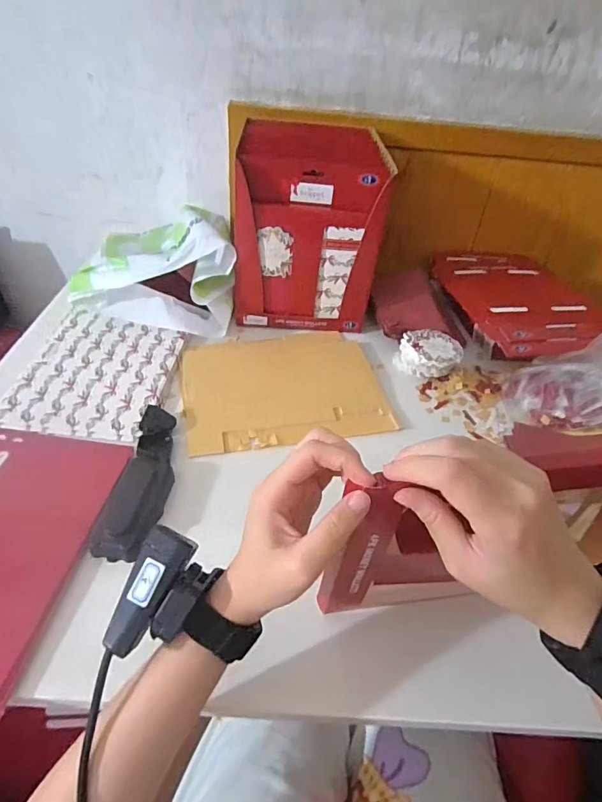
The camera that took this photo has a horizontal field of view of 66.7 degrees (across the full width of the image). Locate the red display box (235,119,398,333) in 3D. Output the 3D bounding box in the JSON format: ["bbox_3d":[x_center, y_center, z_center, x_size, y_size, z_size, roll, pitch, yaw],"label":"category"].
[{"bbox_3d":[0.009,-0.255,0.679,0.200,0.253,0.146,2,40,-4],"label":"red display box"}]

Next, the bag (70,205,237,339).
[{"bbox_3d":[-0.211,-0.218,0.716,0.222,0.119,0.257,5,40,0],"label":"bag"}]

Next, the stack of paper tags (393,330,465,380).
[{"bbox_3d":[0.177,-0.059,0.643,0.084,0.055,0.073,11,40,7],"label":"stack of paper tags"}]

